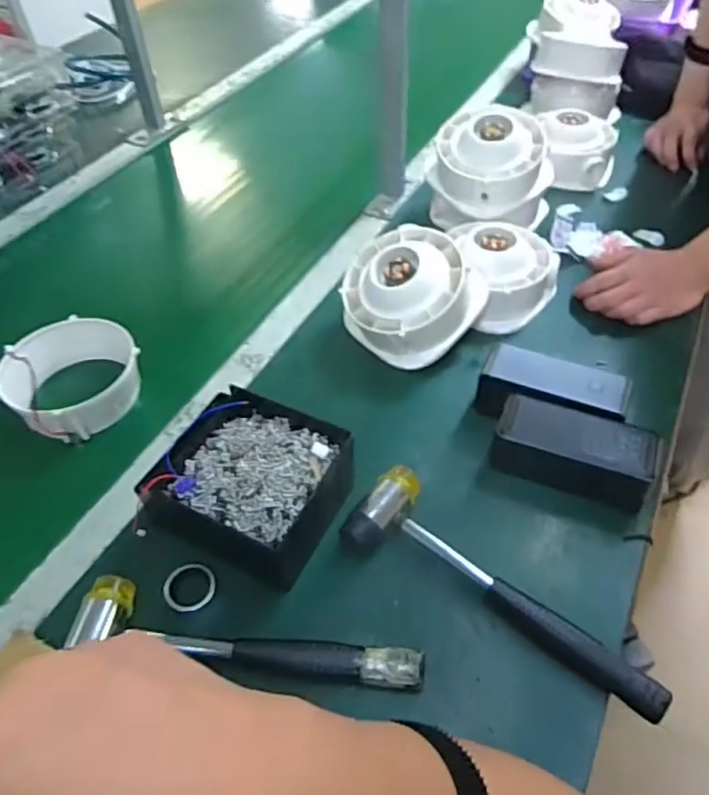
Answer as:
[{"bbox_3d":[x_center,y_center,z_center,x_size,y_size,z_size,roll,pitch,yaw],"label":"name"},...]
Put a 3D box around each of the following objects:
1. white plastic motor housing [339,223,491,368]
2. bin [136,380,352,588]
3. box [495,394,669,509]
[{"bbox_3d":[0.054,-0.111,0.644,0.141,0.064,0.137,40,89,16],"label":"white plastic motor housing"},{"bbox_3d":[-0.086,0.073,0.513,0.146,0.067,0.141,26,54,22],"label":"bin"},{"bbox_3d":[0.187,0.048,0.528,0.132,0.056,0.061,19,51,17],"label":"box"}]

